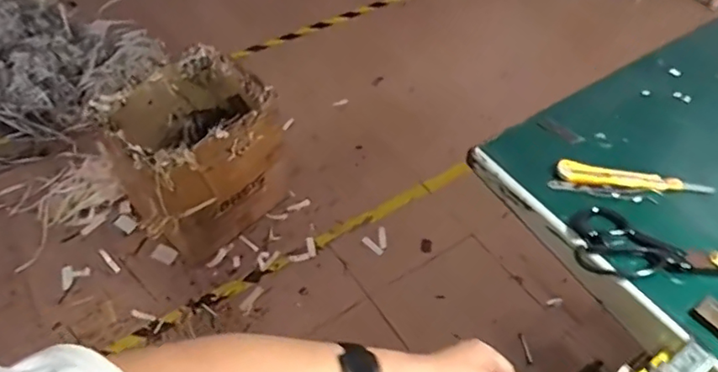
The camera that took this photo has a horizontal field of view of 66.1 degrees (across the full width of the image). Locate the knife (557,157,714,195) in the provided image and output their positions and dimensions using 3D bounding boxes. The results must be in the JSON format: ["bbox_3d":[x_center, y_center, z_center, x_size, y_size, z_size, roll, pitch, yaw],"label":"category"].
[{"bbox_3d":[0.303,-0.009,0.611,0.163,0.009,0.030,9,50,7],"label":"knife"}]

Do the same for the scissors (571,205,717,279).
[{"bbox_3d":[0.343,0.058,0.556,0.248,0.019,0.076,2,50,1],"label":"scissors"}]

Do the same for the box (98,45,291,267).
[{"bbox_3d":[-0.464,-0.095,1.604,0.422,0.421,0.387,-30,57,-24],"label":"box"}]

